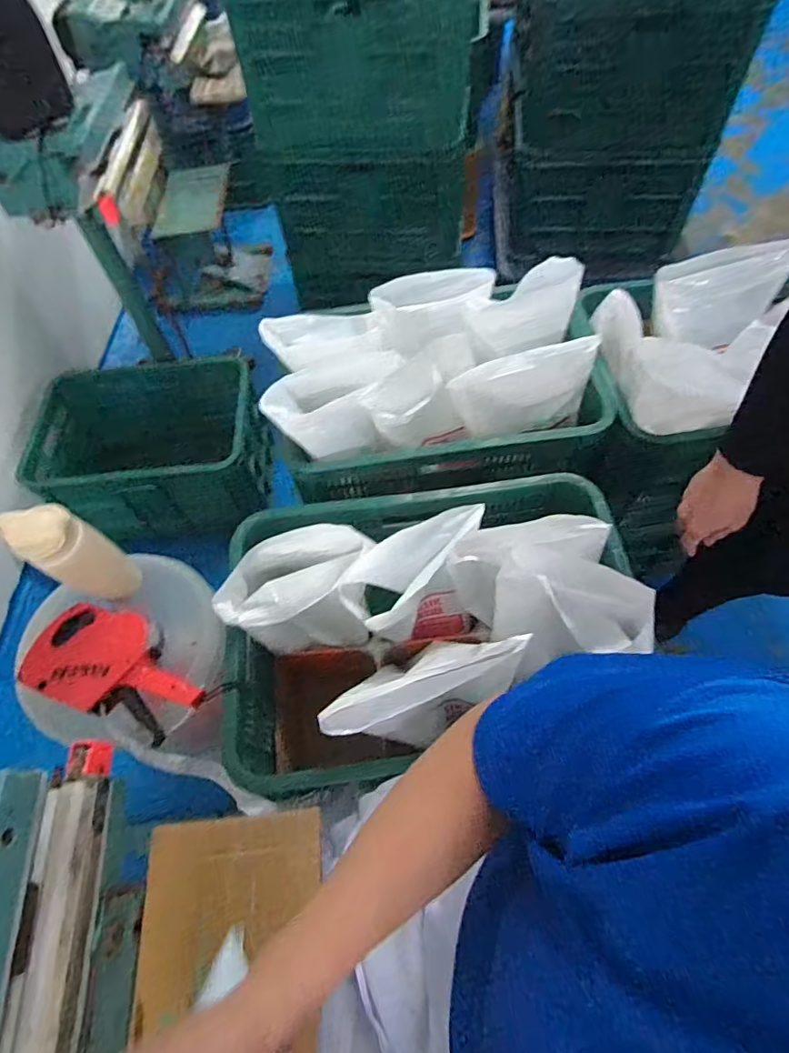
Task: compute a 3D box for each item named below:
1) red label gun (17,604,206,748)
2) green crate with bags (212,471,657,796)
[{"bbox_3d":[-0.349,0.178,0.652,0.227,0.049,0.116,19,64,14],"label":"red label gun"},{"bbox_3d":[0.056,0.157,0.733,0.517,0.299,0.332,-9,60,-1],"label":"green crate with bags"}]

